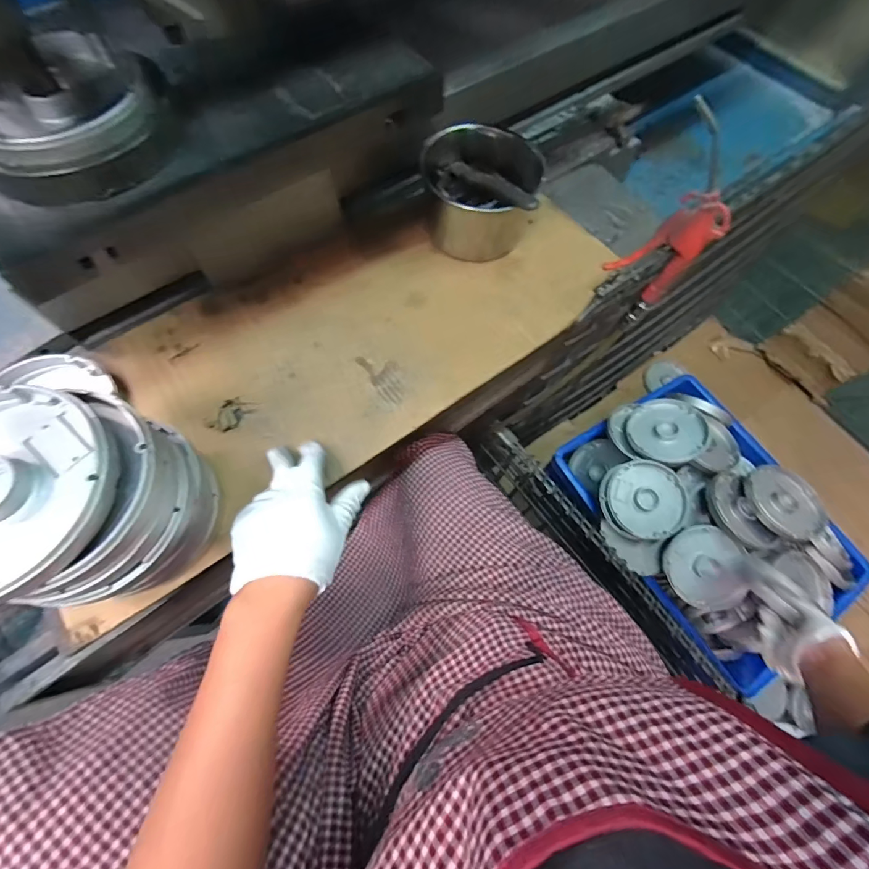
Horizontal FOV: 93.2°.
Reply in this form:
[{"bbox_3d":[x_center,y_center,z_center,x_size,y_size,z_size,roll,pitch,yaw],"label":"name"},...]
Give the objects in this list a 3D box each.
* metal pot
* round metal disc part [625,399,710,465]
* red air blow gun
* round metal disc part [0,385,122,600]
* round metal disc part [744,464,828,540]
[{"bbox_3d":[0.054,-0.300,0.520,0.139,0.106,0.122,15,68,3],"label":"metal pot"},{"bbox_3d":[0.452,-0.010,0.804,0.140,0.016,0.139,-7,61,12],"label":"round metal disc part"},{"bbox_3d":[0.257,-0.201,0.484,0.087,0.160,0.048,-18,70,-10],"label":"red air blow gun"},{"bbox_3d":[-0.281,0.035,0.259,0.140,0.020,0.135,1,68,-3],"label":"round metal disc part"},{"bbox_3d":[0.653,0.123,0.762,0.152,0.025,0.137,-12,69,-8],"label":"round metal disc part"}]

